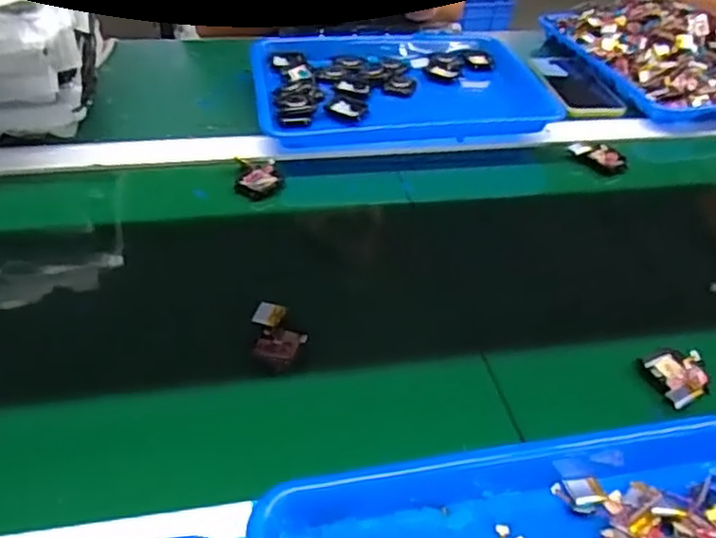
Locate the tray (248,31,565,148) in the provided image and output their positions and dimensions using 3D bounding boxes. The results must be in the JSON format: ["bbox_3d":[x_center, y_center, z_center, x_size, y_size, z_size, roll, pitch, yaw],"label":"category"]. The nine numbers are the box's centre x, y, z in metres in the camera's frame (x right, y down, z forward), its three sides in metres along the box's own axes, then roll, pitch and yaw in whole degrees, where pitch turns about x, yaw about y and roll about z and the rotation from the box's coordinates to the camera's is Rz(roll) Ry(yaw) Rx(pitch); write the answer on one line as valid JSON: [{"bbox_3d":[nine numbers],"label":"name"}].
[{"bbox_3d":[0.050,-0.220,0.806,0.338,0.034,0.242,-2,42,-9],"label":"tray"}]

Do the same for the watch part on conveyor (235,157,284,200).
[{"bbox_3d":[-0.098,-0.090,0.684,0.047,0.019,0.056,3,42,-3],"label":"watch part on conveyor"}]

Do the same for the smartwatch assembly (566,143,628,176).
[{"bbox_3d":[0.266,-0.124,0.758,0.062,0.023,0.022,26,46,22],"label":"smartwatch assembly"}]

